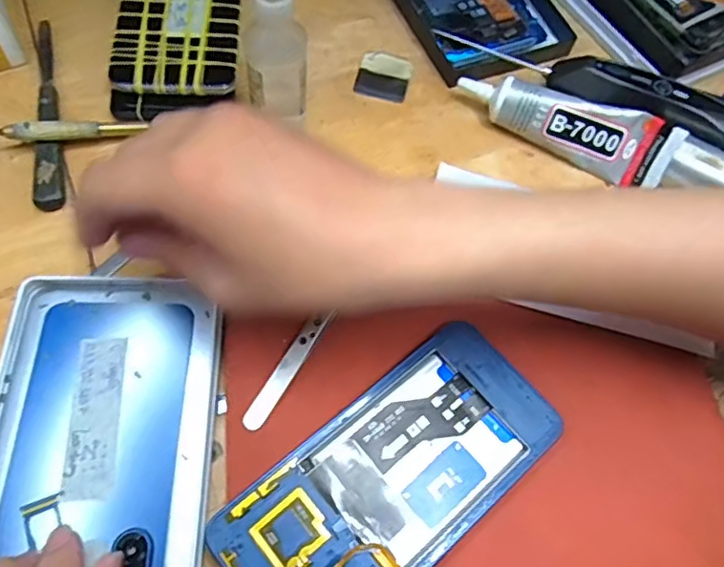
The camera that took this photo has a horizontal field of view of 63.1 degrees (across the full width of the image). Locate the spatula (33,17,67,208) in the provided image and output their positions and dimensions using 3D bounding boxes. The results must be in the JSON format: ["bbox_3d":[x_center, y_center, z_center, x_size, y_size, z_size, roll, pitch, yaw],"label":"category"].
[{"bbox_3d":[-0.189,-0.105,0.353,0.015,0.009,0.146,-11,65,-12],"label":"spatula"}]

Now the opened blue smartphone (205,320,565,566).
[{"bbox_3d":[0.016,0.087,0.270,0.159,0.013,0.077,-36,72,-21],"label":"opened blue smartphone"}]

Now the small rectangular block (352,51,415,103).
[{"bbox_3d":[0.015,-0.140,0.400,0.034,0.004,0.040,13,63,0],"label":"small rectangular block"}]

